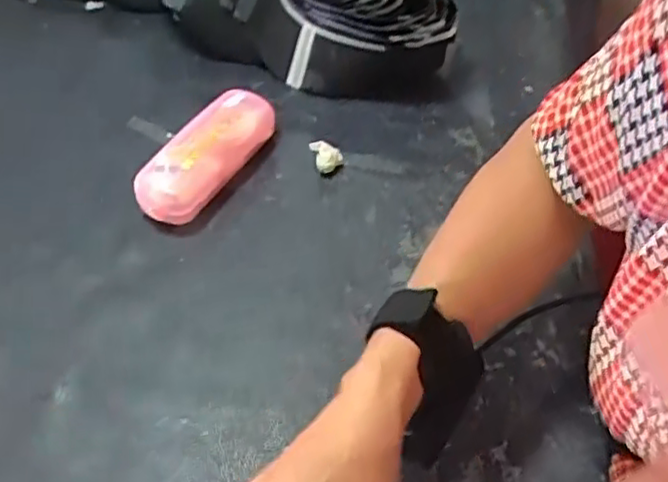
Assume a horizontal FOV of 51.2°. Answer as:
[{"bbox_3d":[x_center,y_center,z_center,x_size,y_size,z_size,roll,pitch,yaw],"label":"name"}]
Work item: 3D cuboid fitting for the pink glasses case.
[{"bbox_3d":[-0.095,-0.065,0.531,0.043,0.045,0.133,26,56,22],"label":"pink glasses case"}]

